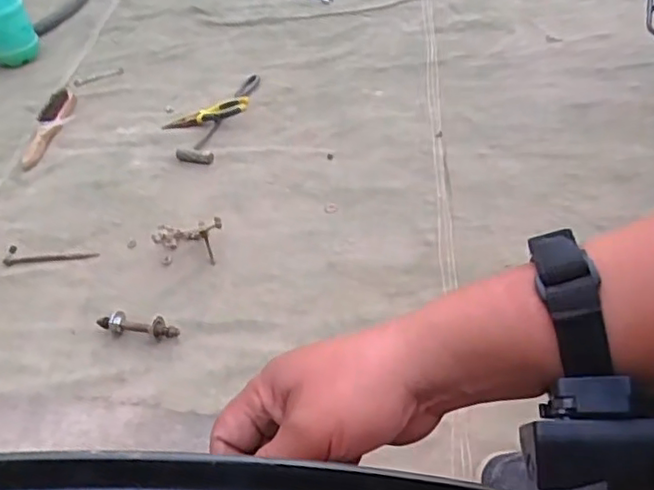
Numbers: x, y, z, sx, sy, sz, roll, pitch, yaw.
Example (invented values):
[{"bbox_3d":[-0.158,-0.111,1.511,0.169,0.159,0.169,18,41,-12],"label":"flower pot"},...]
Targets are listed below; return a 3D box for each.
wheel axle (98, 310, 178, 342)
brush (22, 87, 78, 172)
[{"bbox_3d":[-0.287,0.122,0.937,0.132,0.034,0.035,8,48,15],"label":"wheel axle"},{"bbox_3d":[-0.608,-0.261,1.362,0.055,0.033,0.266,-3,46,4],"label":"brush"}]

